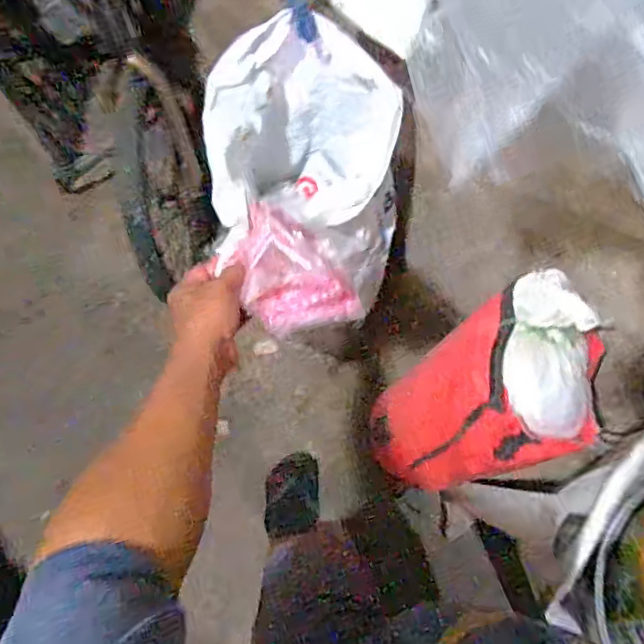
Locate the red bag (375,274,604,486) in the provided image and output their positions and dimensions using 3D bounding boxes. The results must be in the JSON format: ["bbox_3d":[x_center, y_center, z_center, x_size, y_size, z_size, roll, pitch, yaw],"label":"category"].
[{"bbox_3d":[0.272,0.138,1.052,0.223,0.416,0.252,1,71,-25],"label":"red bag"}]

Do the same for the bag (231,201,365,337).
[{"bbox_3d":[-0.028,-0.039,0.547,0.121,0.110,0.075,32,76,10],"label":"bag"}]

